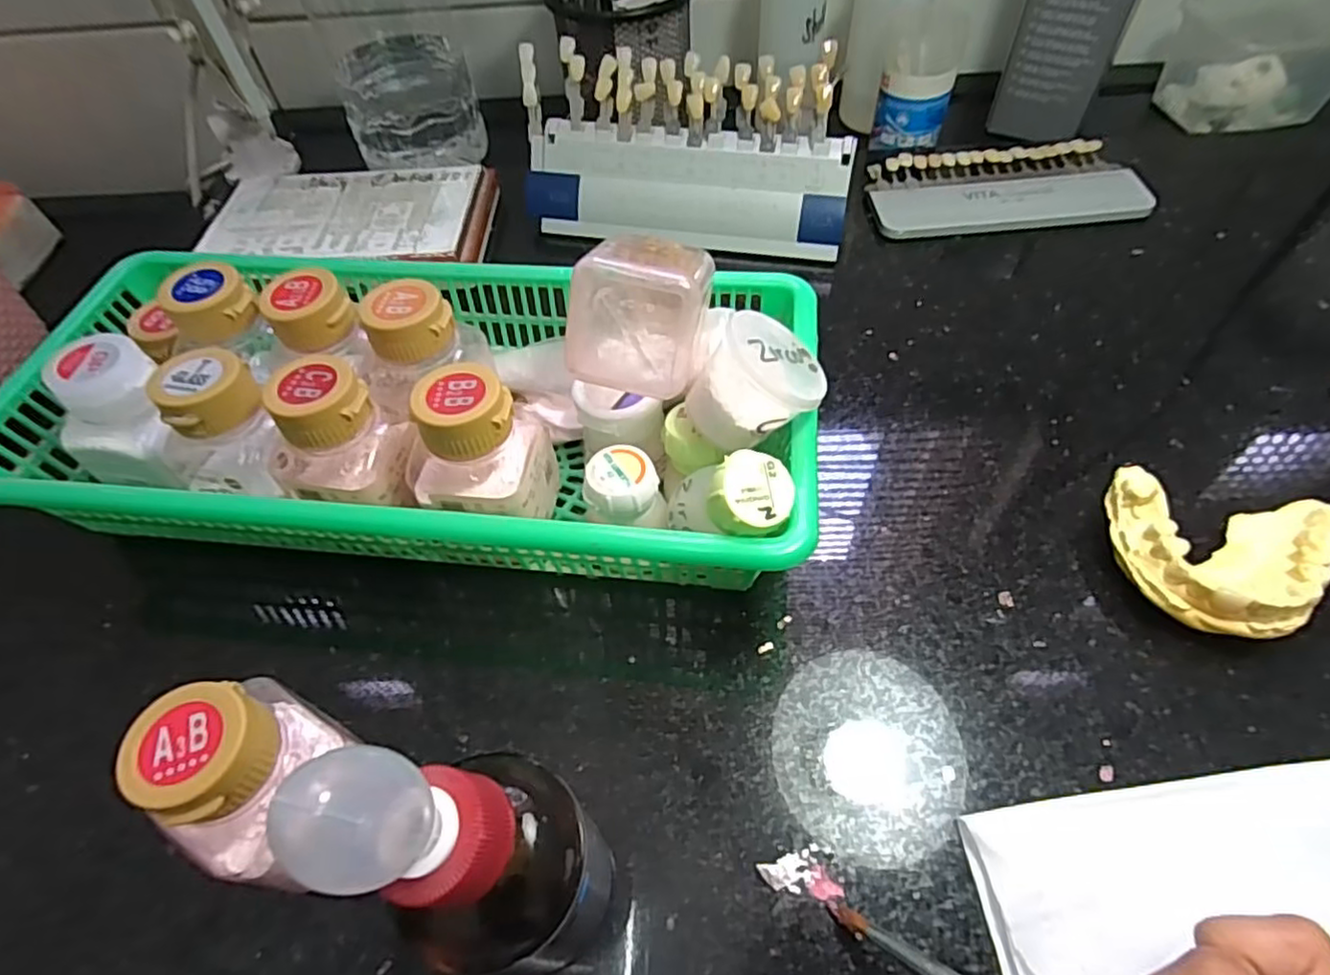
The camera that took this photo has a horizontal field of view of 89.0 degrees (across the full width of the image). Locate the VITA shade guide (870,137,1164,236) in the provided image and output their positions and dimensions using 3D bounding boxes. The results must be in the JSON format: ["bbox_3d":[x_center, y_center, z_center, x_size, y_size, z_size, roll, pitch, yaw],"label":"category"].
[{"bbox_3d":[0.190,-0.169,0.382,0.146,0.009,0.071,-2,55,1],"label":"VITA shade guide"}]

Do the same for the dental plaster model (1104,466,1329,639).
[{"bbox_3d":[0.189,0.024,0.233,0.065,0.028,0.052,14,57,12],"label":"dental plaster model"}]

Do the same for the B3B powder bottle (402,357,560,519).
[{"bbox_3d":[-0.065,-0.007,0.239,0.043,0.069,0.038,3,56,5],"label":"B3B powder bottle"}]

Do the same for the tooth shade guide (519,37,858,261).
[{"bbox_3d":[0.009,-0.178,0.360,0.175,0.071,0.058,10,57,10],"label":"tooth shade guide"}]

